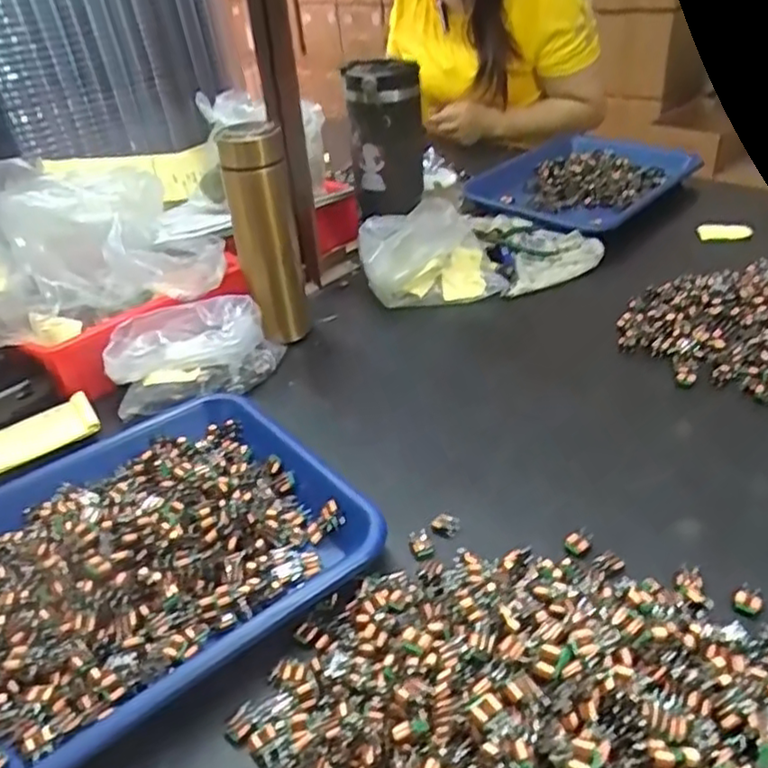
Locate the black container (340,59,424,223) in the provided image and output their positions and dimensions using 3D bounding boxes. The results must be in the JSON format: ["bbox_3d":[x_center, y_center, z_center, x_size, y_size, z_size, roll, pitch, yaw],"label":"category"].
[{"bbox_3d":[0.005,-0.259,0.807,0.090,0.225,0.070,-3,36,1],"label":"black container"}]

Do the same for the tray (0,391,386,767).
[{"bbox_3d":[-0.194,0.126,0.465,0.337,0.040,0.253,-27,42,-28],"label":"tray"}]

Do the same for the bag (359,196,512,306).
[{"bbox_3d":[0.054,-0.157,0.799,0.163,0.098,0.110,-7,37,-4],"label":"bag"}]

